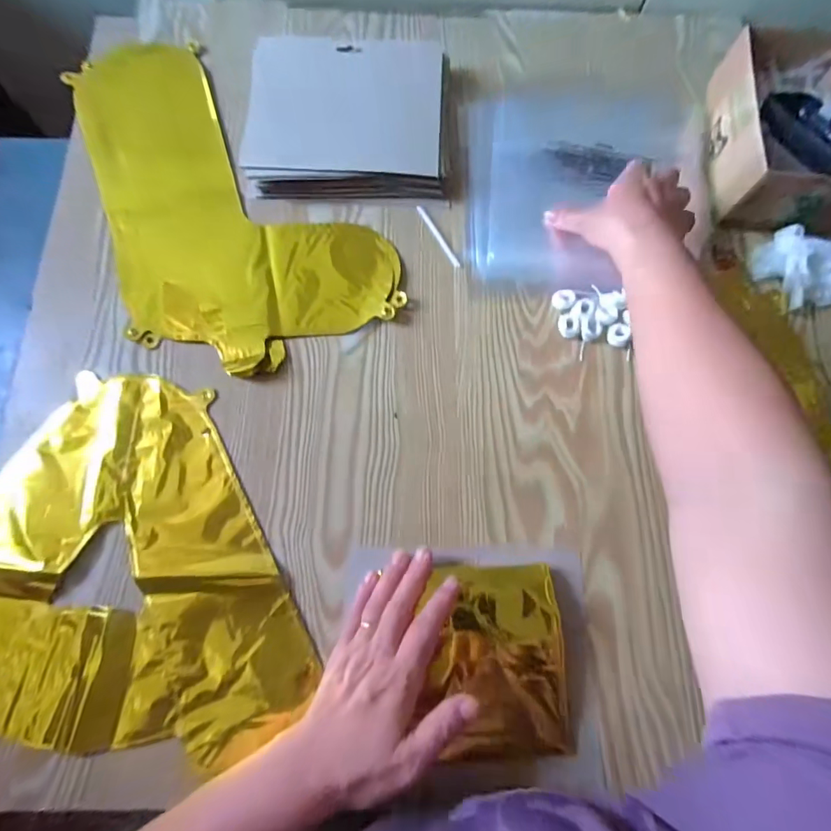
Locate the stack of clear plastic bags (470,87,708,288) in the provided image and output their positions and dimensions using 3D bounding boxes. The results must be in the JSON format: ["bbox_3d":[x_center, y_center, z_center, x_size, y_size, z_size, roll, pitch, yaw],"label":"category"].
[{"bbox_3d":[0.180,-0.248,0.465,0.249,0.018,0.255,1,75,-1],"label":"stack of clear plastic bags"}]

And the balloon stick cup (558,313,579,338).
[{"bbox_3d":[0.143,-0.084,0.416,0.020,0.009,0.021,0,75,-1],"label":"balloon stick cup"}]

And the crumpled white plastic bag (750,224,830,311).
[{"bbox_3d":[0.378,-0.144,0.431,0.071,0.021,0.083,-36,78,-10],"label":"crumpled white plastic bag"}]

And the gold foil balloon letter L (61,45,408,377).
[{"bbox_3d":[-0.196,-0.232,0.453,0.239,0.010,0.402,-24,76,-7],"label":"gold foil balloon letter L"}]

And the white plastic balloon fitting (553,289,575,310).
[{"bbox_3d":[0.141,-0.110,0.425,0.019,0.009,0.020,0,75,-1],"label":"white plastic balloon fitting"}]

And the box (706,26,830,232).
[{"bbox_3d":[0.377,-0.289,0.443,0.145,0.068,0.202,3,75,0],"label":"box"}]

